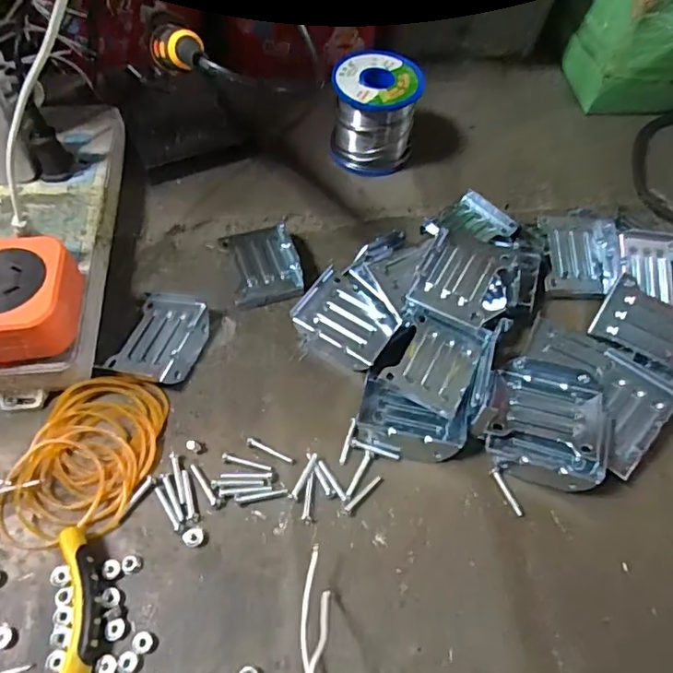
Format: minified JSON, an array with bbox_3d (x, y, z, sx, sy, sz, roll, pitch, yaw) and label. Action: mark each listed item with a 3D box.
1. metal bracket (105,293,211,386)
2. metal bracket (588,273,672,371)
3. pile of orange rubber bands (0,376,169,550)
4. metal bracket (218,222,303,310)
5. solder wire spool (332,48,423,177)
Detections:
[{"bbox_3d":[-0.105,-0.001,0.334,0.048,0.015,0.060,18,59,8],"label":"metal bracket"},{"bbox_3d":[0.197,-0.007,0.343,0.058,0.006,0.043,29,88,17],"label":"metal bracket"},{"bbox_3d":[-0.132,0.065,0.295,0.063,0.007,0.096,19,59,9],"label":"pile of orange rubber bands"},{"bbox_3d":[-0.049,-0.048,0.370,0.045,0.009,0.057,-13,60,-10],"label":"metal bracket"},{"bbox_3d":[0.029,-0.172,0.424,0.063,0.065,0.063,2,58,-2],"label":"solder wire spool"}]

